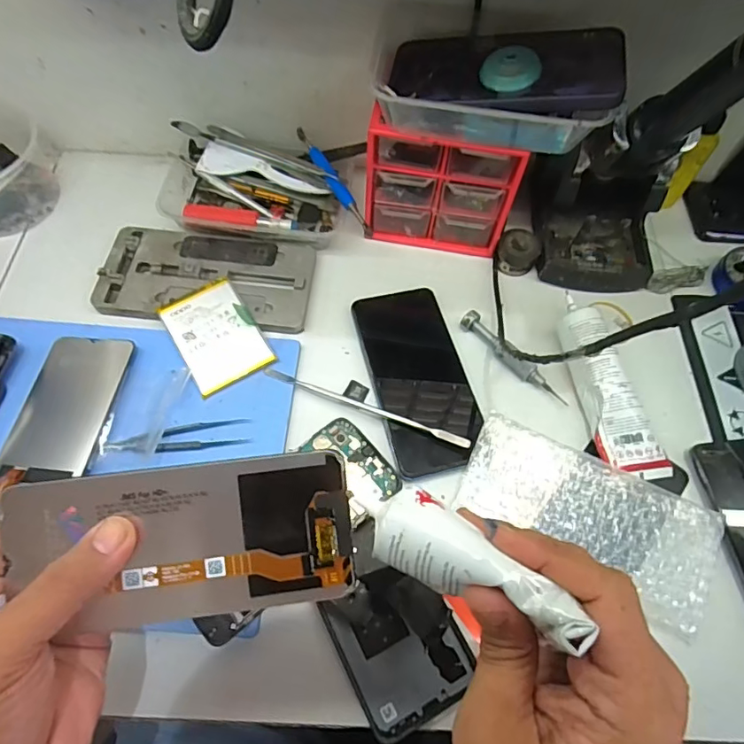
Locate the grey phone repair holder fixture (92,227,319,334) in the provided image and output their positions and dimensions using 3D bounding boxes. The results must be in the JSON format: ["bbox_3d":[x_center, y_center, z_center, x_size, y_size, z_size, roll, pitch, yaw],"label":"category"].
[{"bbox_3d":[-0.143,-0.083,0.450,0.178,0.011,0.093,8,62,1],"label":"grey phone repair holder fixture"}]

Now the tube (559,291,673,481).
[{"bbox_3d":[0.186,0.011,0.406,0.049,0.035,0.145,-9,63,-8],"label":"tube"}]

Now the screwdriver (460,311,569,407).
[{"bbox_3d":[0.116,-0.012,0.424,0.016,0.013,0.106,-38,70,-20],"label":"screwdriver"}]

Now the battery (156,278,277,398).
[{"bbox_3d":[-0.127,-0.032,0.418,0.062,0.010,0.090,-29,72,-15],"label":"battery"}]

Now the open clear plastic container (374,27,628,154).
[{"bbox_3d":[0.093,-0.215,0.377,0.168,0.045,0.101,13,62,4],"label":"open clear plastic container"}]

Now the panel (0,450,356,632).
[{"bbox_3d":[-0.087,0.080,0.242,0.153,0.006,0.070,-6,88,-5],"label":"panel"}]

